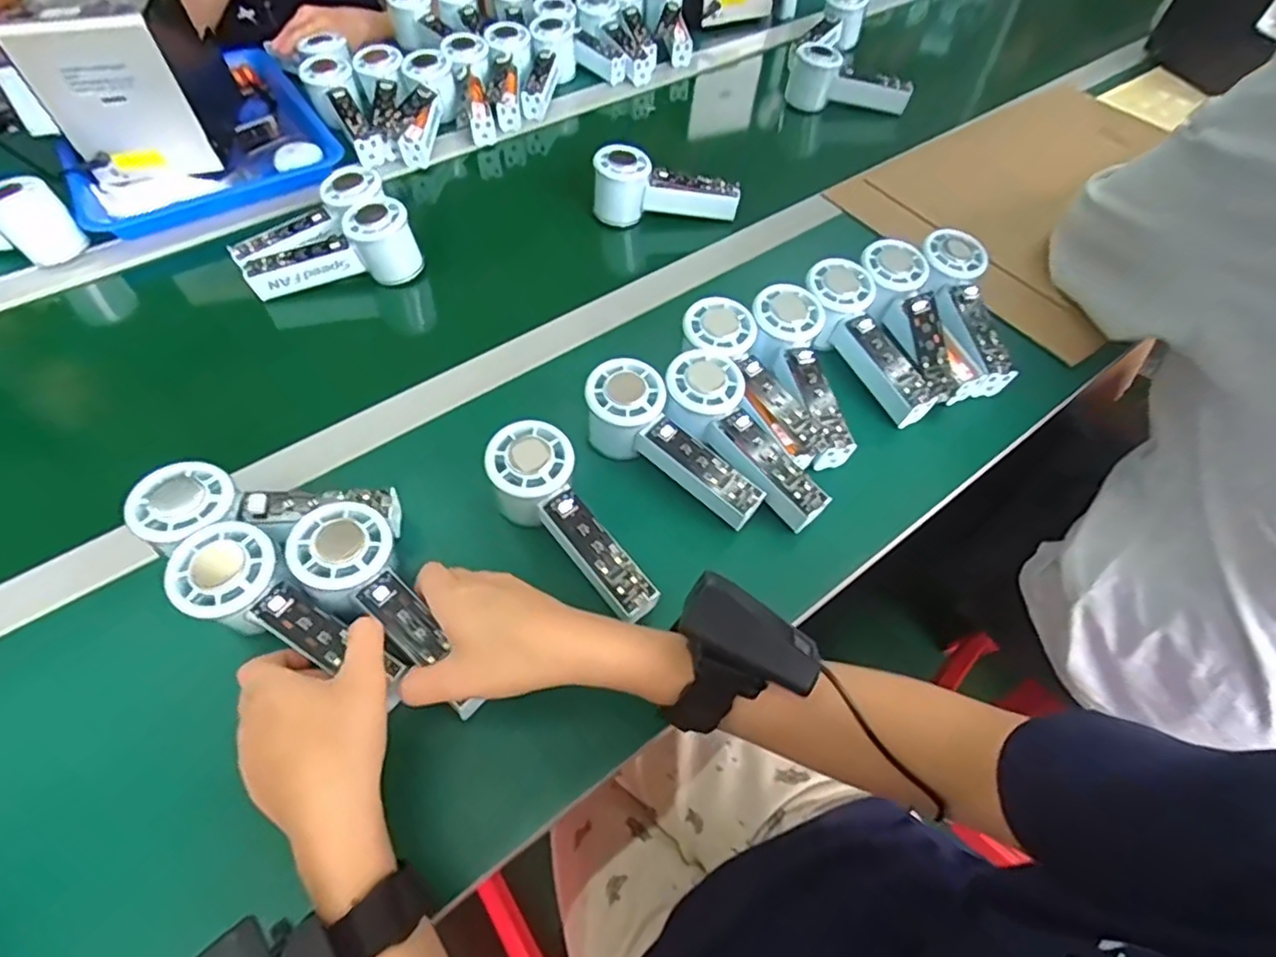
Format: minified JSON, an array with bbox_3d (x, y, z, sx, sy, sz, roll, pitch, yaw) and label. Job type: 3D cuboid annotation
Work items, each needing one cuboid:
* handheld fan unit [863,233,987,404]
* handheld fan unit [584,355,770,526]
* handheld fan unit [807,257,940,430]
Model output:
[{"bbox_3d":[0.240,-0.138,0.526,0.062,0.037,0.156,-21,79,-15],"label":"handheld fan unit"},{"bbox_3d":[0.022,-0.021,0.461,0.154,0.056,0.057,42,64,5],"label":"handheld fan unit"},{"bbox_3d":[0.195,-0.116,0.522,0.056,0.050,0.154,-25,80,-17],"label":"handheld fan unit"}]

